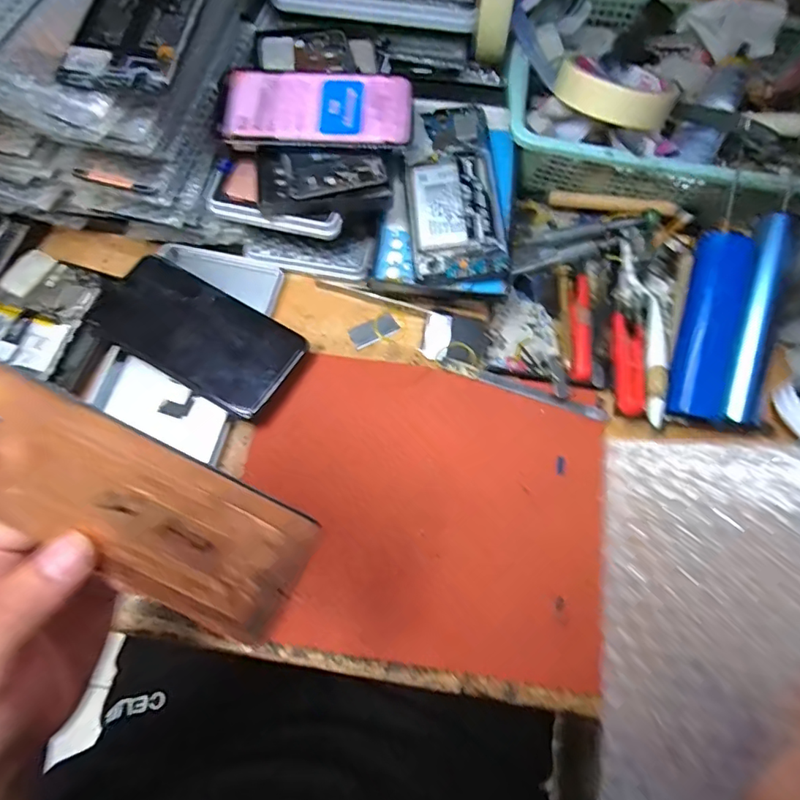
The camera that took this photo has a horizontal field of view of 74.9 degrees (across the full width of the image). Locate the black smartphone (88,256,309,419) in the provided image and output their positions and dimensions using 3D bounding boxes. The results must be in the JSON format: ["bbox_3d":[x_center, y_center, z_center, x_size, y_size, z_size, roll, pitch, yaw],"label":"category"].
[{"bbox_3d":[-0.155,-0.051,0.393,0.159,0.011,0.074,27,71,9],"label":"black smartphone"}]

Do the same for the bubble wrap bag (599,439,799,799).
[{"bbox_3d":[0.147,0.108,0.232,0.110,0.008,0.176,-2,79,39],"label":"bubble wrap bag"}]

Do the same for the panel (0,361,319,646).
[{"bbox_3d":[-0.112,0.042,0.208,0.152,0.006,0.070,28,108,-1],"label":"panel"}]

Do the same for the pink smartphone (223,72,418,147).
[{"bbox_3d":[-0.063,-0.224,0.397,0.142,0.008,0.070,-2,70,-1],"label":"pink smartphone"}]

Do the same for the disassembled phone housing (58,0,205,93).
[{"bbox_3d":[-0.162,-0.261,0.340,0.069,0.015,0.147,12,70,4],"label":"disassembled phone housing"}]

